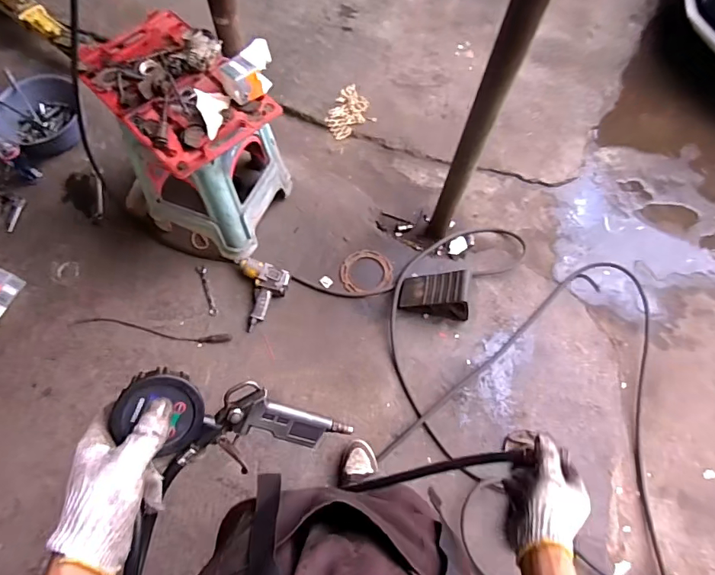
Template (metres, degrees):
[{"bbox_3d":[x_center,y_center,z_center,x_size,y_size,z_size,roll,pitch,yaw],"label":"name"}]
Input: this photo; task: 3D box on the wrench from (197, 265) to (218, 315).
[{"bbox_3d":[-0.544,0.009,1.630,0.038,0.006,0.212,-24,66,0],"label":"wrench"}]

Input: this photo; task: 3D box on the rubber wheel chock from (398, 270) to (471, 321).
[{"bbox_3d":[0.273,0.015,1.544,0.234,0.175,0.131,13,66,4],"label":"rubber wheel chock"}]

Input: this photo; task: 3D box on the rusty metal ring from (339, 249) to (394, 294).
[{"bbox_3d":[0.031,-0.057,1.662,0.193,0.022,0.170,4,66,0],"label":"rusty metal ring"}]

